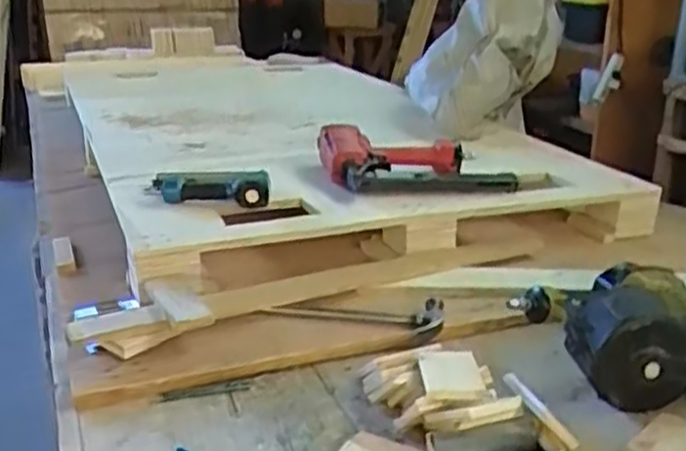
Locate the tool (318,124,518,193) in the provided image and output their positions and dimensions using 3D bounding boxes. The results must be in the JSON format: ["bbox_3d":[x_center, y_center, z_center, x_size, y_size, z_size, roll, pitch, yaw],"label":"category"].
[{"bbox_3d":[0.126,-0.122,1.362,0.319,0.081,0.176,-1,21,-6],"label":"tool"}]

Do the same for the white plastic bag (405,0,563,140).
[{"bbox_3d":[0.335,-0.454,1.808,0.331,0.393,0.330,3,21,6],"label":"white plastic bag"}]

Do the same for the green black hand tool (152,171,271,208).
[{"bbox_3d":[-0.214,-0.063,1.230,0.196,0.047,0.062,2,21,2],"label":"green black hand tool"}]

